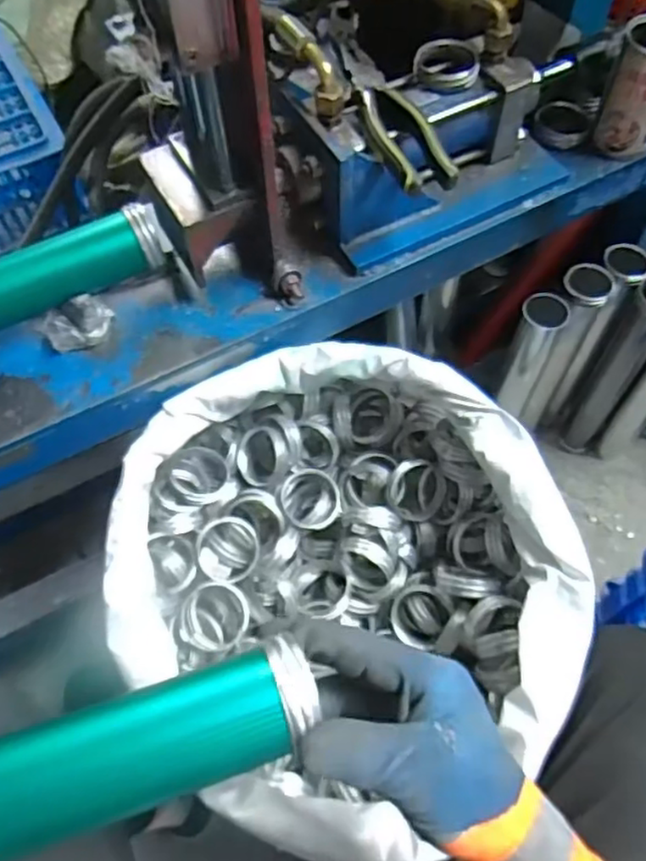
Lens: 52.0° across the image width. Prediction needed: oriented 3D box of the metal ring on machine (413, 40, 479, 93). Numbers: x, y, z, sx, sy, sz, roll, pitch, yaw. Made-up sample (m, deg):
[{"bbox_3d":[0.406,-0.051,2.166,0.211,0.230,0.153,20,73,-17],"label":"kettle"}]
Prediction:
[{"bbox_3d":[0.118,-0.349,0.632,0.061,0.018,0.055,3,61,3],"label":"metal ring on machine"}]

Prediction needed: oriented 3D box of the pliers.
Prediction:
[{"bbox_3d":[0.054,-0.289,0.594,0.048,0.019,0.211,-19,63,-9],"label":"pliers"}]

